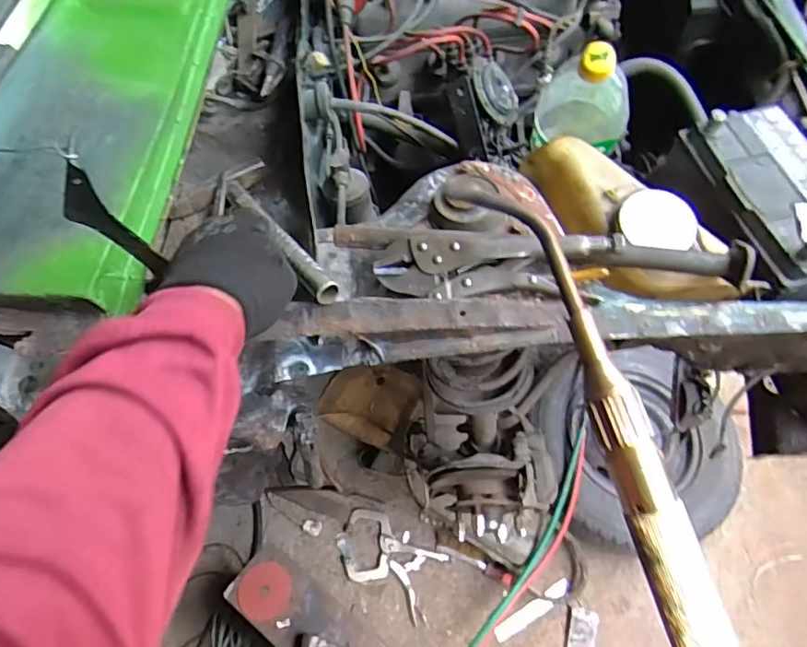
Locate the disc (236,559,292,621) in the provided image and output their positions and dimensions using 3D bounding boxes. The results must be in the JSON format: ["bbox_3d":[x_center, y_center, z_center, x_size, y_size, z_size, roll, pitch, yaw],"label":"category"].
[{"bbox_3d":[-0.264,0.508,1.056,0.101,0.010,0.095,-1,67,3],"label":"disc"}]

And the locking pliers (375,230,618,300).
[{"bbox_3d":[0.080,-0.054,0.496,0.209,0.026,0.053,-4,61,11],"label":"locking pliers"}]

